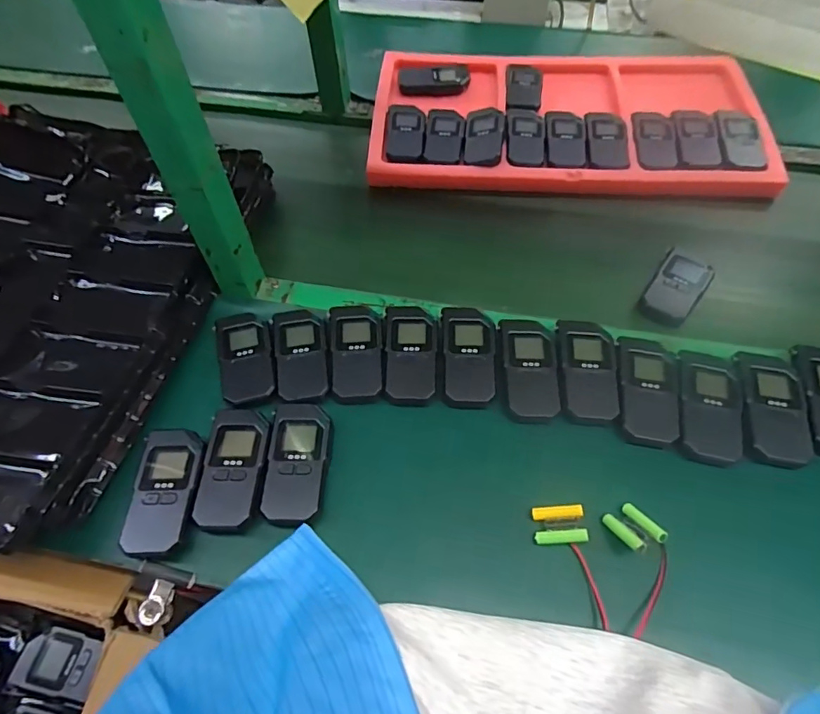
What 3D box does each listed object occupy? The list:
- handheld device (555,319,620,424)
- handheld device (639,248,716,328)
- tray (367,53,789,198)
[{"bbox_3d":[0.188,0.015,0.521,0.061,0.016,0.116,4,59,3],"label":"handheld device"},{"bbox_3d":[0.321,-0.085,0.590,0.057,0.020,0.110,30,64,17],"label":"handheld device"},{"bbox_3d":[0.235,-0.371,0.768,0.569,0.046,0.301,4,58,3],"label":"tray"}]

